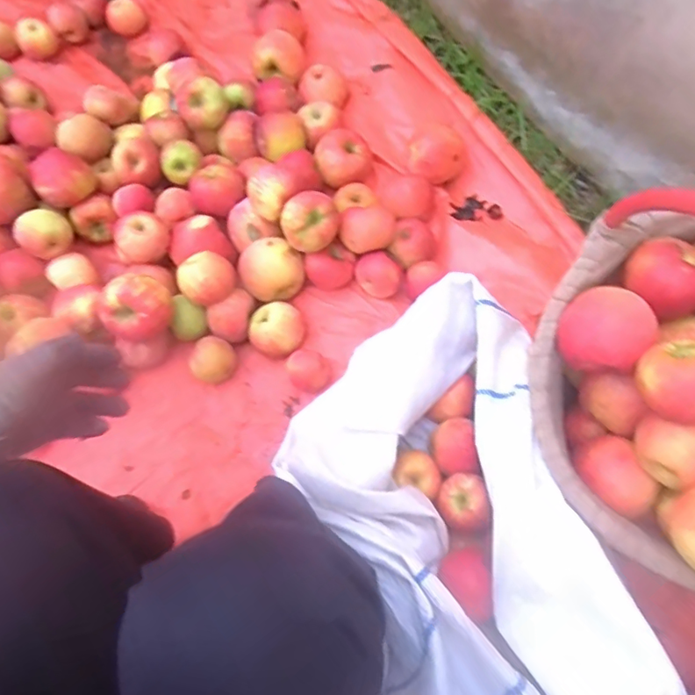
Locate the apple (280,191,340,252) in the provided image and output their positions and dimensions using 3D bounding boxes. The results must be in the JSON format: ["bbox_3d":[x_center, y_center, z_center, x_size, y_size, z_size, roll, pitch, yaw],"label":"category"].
[{"bbox_3d":[-0.049,-0.160,0.687,0.075,0.059,0.061,-7,71,-3],"label":"apple"}]

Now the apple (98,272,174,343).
[{"bbox_3d":[-0.267,-0.046,0.683,0.085,0.081,0.077,-41,76,-13],"label":"apple"}]

